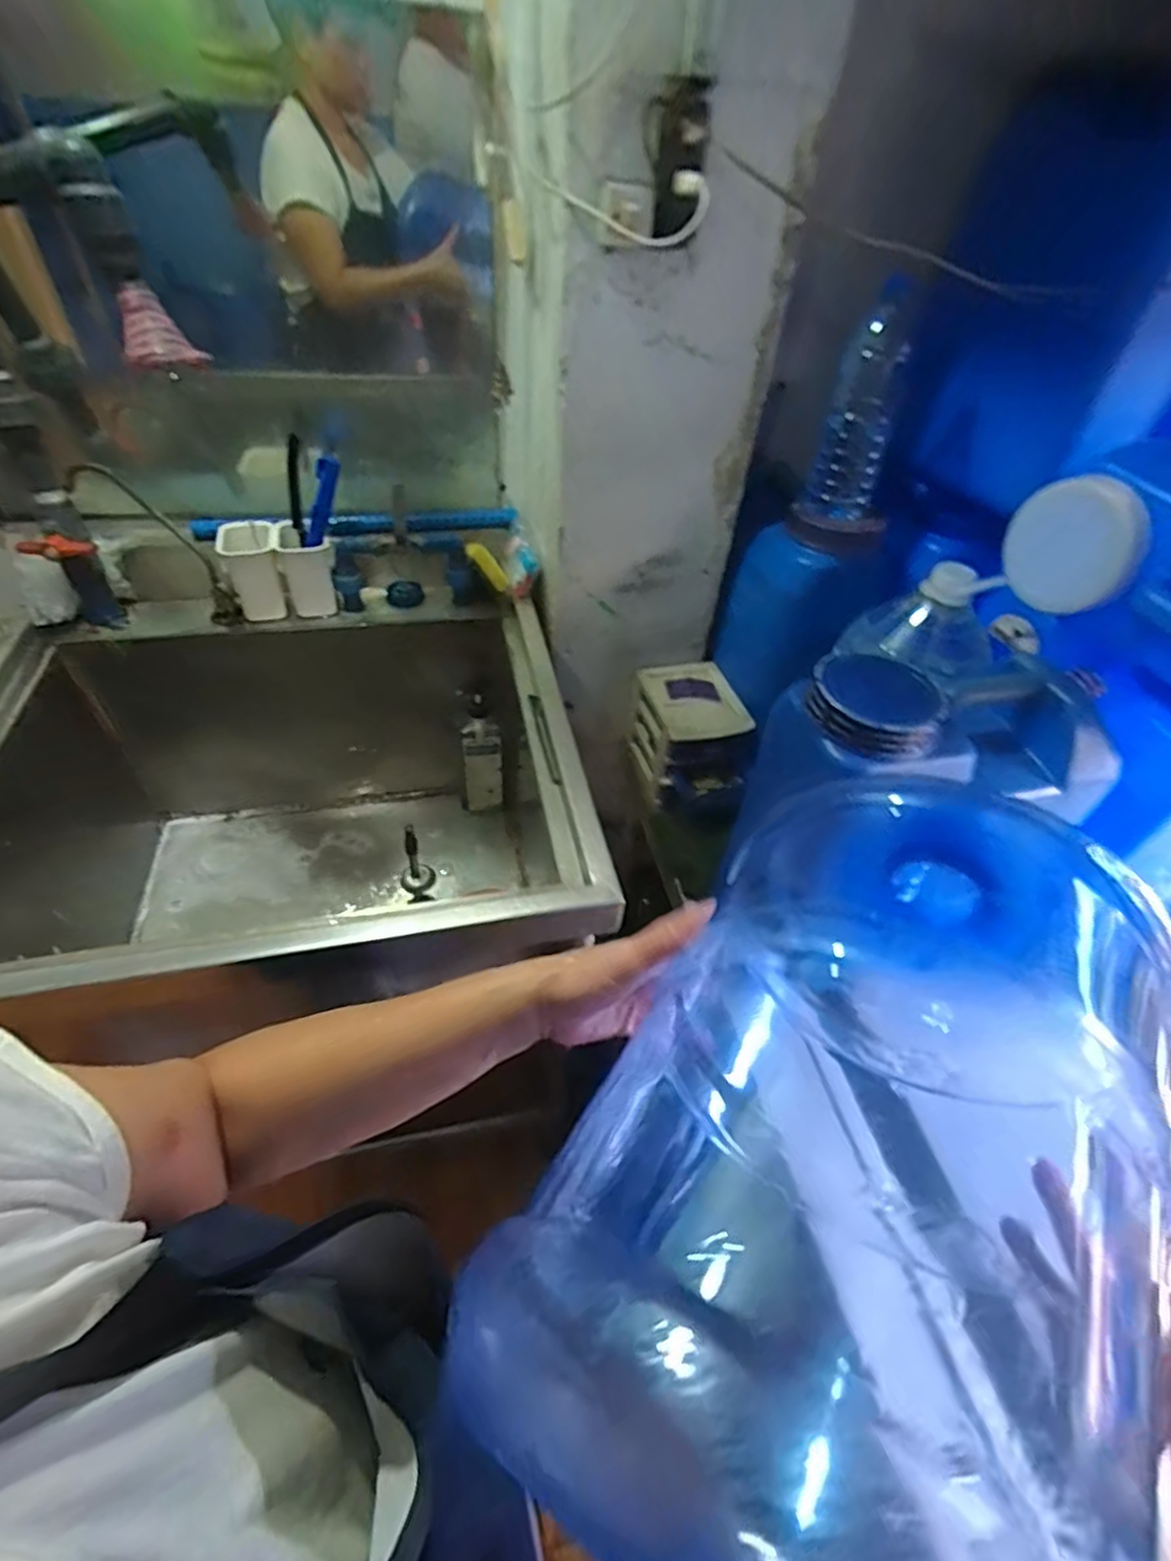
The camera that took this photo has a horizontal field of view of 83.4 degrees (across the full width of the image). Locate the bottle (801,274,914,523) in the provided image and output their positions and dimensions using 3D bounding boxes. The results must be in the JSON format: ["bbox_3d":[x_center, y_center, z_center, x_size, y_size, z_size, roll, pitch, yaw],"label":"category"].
[{"bbox_3d":[0.339,-0.442,0.797,0.080,0.235,0.075,19,48,13],"label":"bottle"}]

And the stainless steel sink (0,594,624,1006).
[{"bbox_3d":[-0.410,0.088,0.920,0.742,0.427,0.612,-8,47,-12],"label":"stainless steel sink"}]

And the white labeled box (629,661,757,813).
[{"bbox_3d":[0.159,-0.079,1.074,0.147,0.149,0.171,-10,48,-14],"label":"white labeled box"}]

